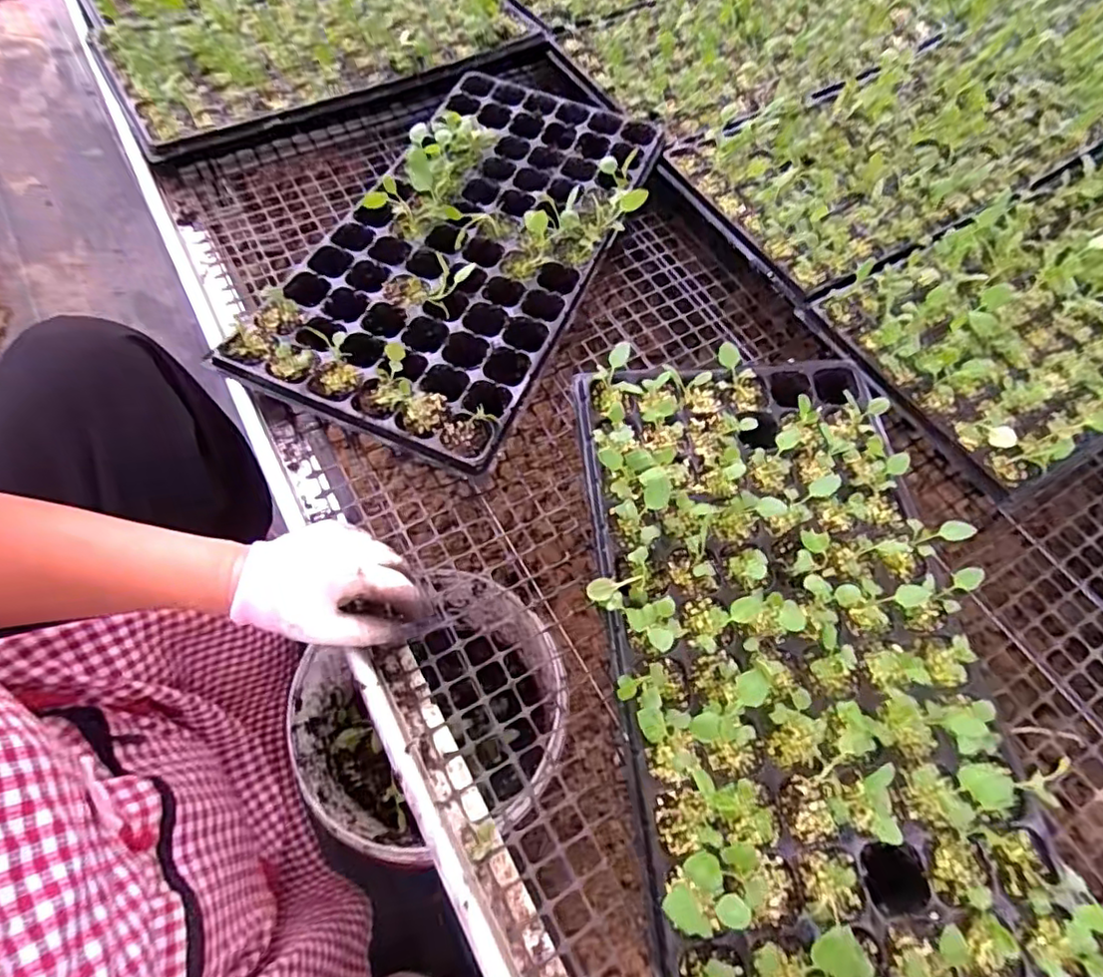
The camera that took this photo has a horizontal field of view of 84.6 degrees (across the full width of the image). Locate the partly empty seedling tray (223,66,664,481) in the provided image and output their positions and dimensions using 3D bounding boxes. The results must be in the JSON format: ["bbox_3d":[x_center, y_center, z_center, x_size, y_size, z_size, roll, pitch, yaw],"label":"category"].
[{"bbox_3d":[-0.079,-0.275,0.641,0.271,0.051,0.526,22,63,8],"label":"partly empty seedling tray"}]

